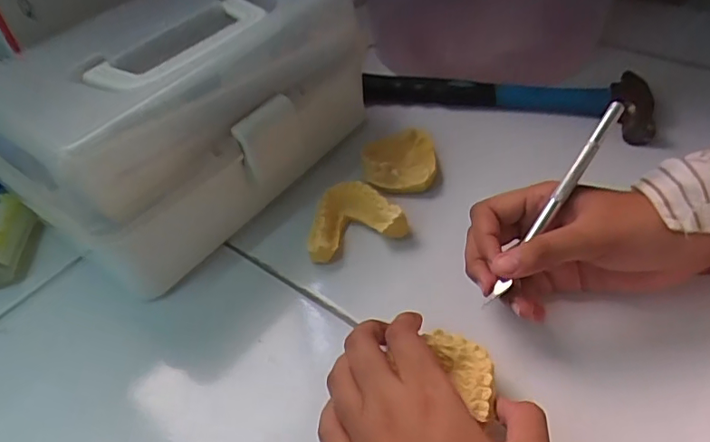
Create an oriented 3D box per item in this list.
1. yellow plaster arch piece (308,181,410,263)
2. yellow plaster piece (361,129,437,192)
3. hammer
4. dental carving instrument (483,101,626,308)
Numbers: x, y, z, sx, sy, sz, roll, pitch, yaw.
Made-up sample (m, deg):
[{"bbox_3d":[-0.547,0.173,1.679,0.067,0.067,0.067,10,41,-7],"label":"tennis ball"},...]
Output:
[{"bbox_3d":[-0.004,-0.003,0.374,0.068,0.020,0.048,-16,48,-9],"label":"yellow plaster arch piece"},{"bbox_3d":[0.035,-0.054,0.421,0.056,0.018,0.068,-1,48,5],"label":"yellow plaster piece"},{"bbox_3d":[0.131,-0.115,0.470,0.246,0.022,0.074,12,50,16],"label":"hammer"},{"bbox_3d":[0.112,-0.010,0.296,0.006,0.009,0.136,32,87,29],"label":"dental carving instrument"}]

